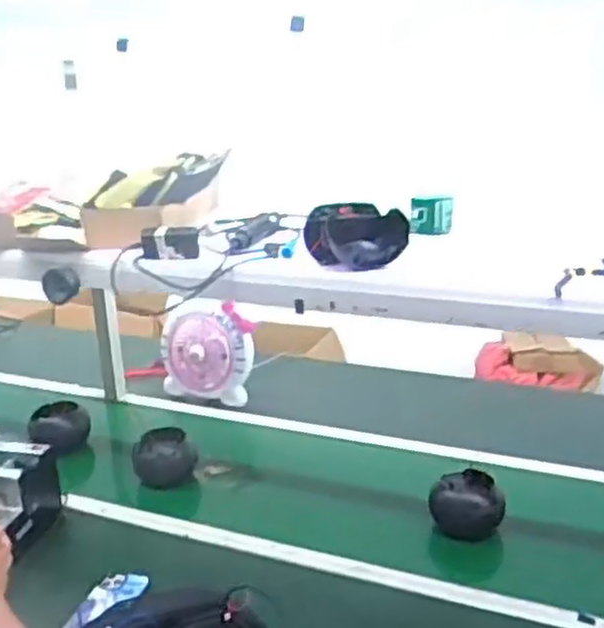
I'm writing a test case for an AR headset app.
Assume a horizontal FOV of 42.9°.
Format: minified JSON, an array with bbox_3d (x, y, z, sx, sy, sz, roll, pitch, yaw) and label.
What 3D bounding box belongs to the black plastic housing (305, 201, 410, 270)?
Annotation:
[{"bbox_3d":[0.084,-0.123,1.201,0.161,0.088,0.060,2,18,13],"label":"black plastic housing"}]

